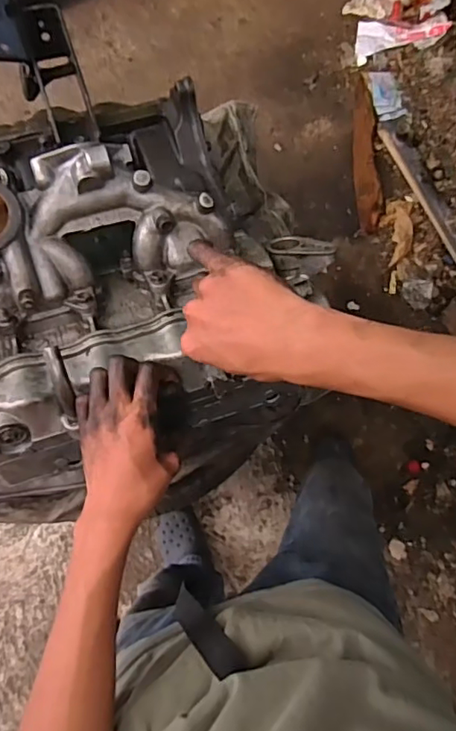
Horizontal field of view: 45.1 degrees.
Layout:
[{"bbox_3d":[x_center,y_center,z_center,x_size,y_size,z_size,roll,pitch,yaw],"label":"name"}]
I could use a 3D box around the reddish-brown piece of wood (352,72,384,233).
[{"bbox_3d":[0.356,-0.547,1.427,0.068,0.023,0.400,-6,87,9],"label":"reddish-brown piece of wood"}]

